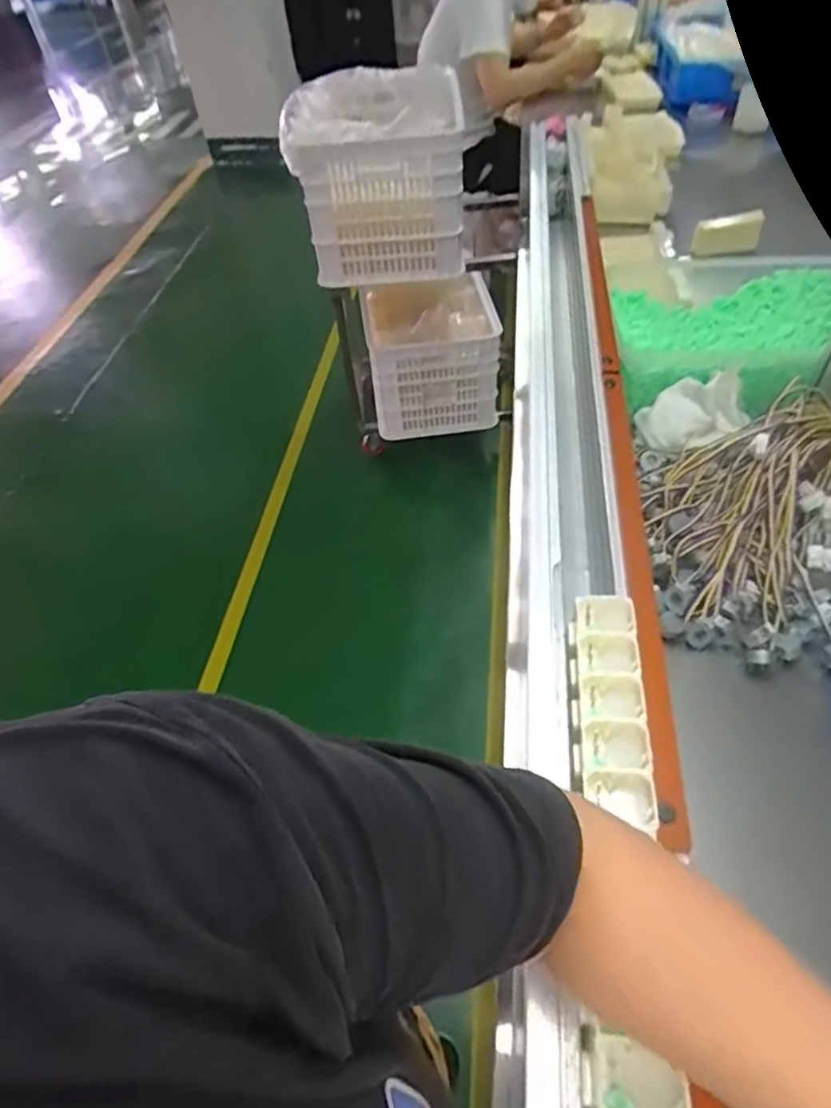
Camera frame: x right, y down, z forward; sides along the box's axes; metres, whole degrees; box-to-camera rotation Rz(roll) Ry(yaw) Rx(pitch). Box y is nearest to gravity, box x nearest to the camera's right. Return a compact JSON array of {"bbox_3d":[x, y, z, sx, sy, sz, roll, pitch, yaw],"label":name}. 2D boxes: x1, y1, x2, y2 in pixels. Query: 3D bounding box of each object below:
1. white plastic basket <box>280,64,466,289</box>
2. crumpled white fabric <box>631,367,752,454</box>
[{"bbox_3d":[-0.087,-0.995,1.608,0.389,0.358,0.639,-3,50,3],"label":"white plastic basket"},{"bbox_3d":[0.335,-0.171,0.745,0.102,0.074,0.115,-21,51,-12],"label":"crumpled white fabric"}]

